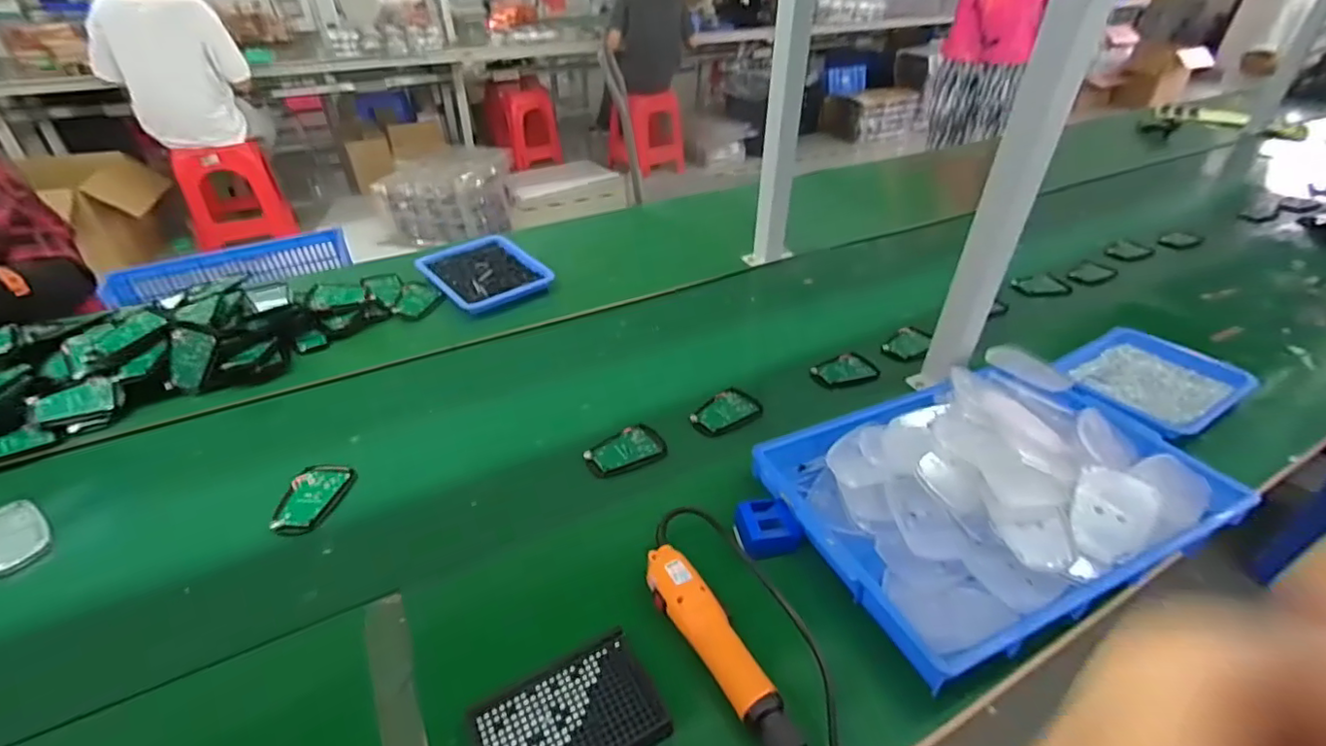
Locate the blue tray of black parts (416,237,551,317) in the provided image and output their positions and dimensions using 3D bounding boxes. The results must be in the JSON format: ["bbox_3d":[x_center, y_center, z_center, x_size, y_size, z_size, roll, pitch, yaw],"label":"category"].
[{"bbox_3d":[-0.327,-0.187,1.065,0.189,0.034,0.210,-29,46,-34],"label":"blue tray of black parts"}]

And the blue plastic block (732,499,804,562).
[{"bbox_3d":[0.106,0.158,0.595,0.058,0.028,0.057,-11,39,-16],"label":"blue plastic block"}]

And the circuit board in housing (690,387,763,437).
[{"bbox_3d":[0.085,0.051,0.778,0.098,0.011,0.070,-28,46,-33],"label":"circuit board in housing"}]

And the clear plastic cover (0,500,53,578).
[{"bbox_3d":[-0.693,0.173,0.612,0.105,0.012,0.067,20,41,23],"label":"clear plastic cover"}]

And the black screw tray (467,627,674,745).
[{"bbox_3d":[-0.072,0.268,0.450,0.133,0.009,0.095,-19,42,-25],"label":"black screw tray"}]

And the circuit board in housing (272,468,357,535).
[{"bbox_3d":[-0.398,0.142,0.658,0.061,0.011,0.095,4,37,3],"label":"circuit board in housing"}]

